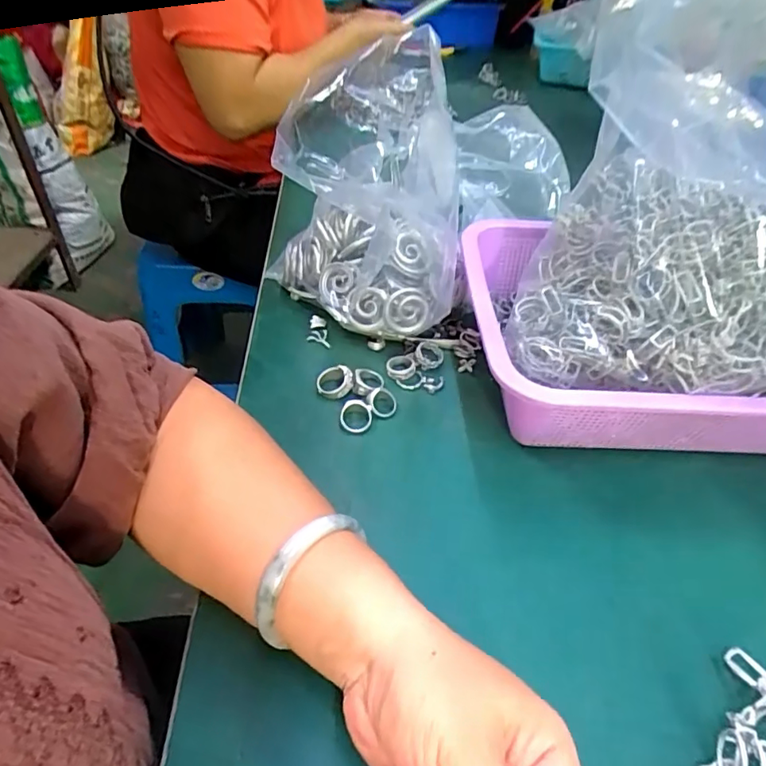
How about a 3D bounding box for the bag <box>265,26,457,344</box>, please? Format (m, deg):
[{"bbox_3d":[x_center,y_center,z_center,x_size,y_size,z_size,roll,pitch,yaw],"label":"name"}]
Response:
[{"bbox_3d":[-0.015,-0.146,0.425,0.144,0.216,0.109,4,44,1],"label":"bag"}]

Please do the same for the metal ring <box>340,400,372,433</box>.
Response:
[{"bbox_3d":[-0.020,0.024,0.391,0.024,0.009,0.026,0,44,0],"label":"metal ring"}]

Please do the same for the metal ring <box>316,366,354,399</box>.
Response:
[{"bbox_3d":[-0.037,-0.001,0.414,0.028,0.006,0.026,-10,65,11],"label":"metal ring"}]

